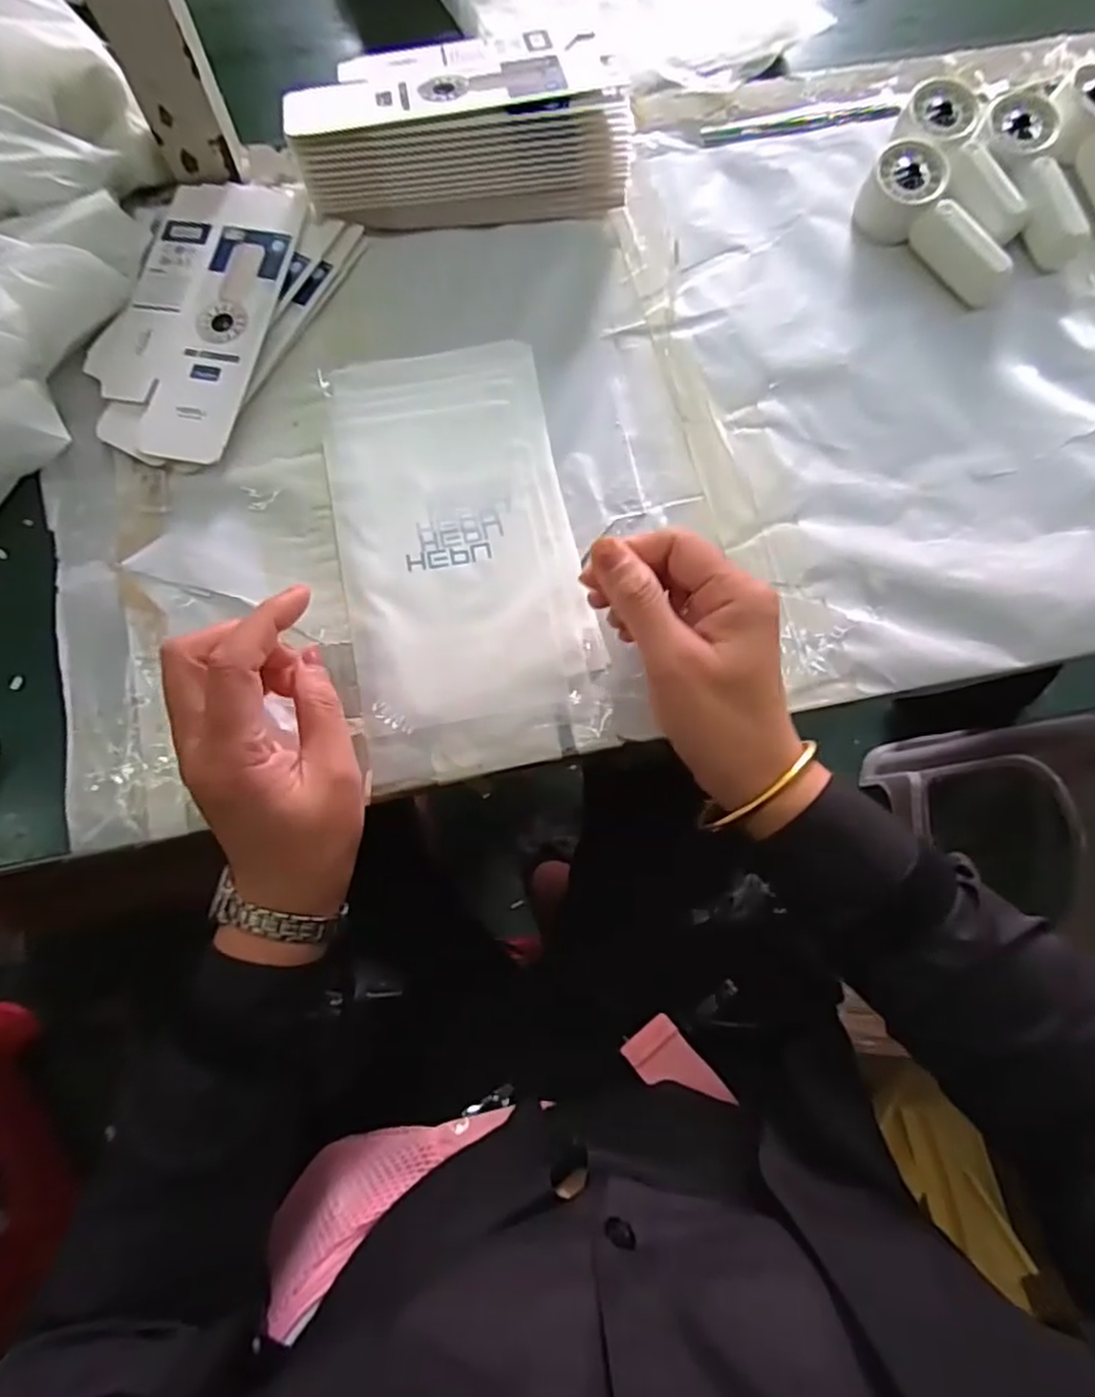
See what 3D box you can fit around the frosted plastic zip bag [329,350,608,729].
[{"bbox_3d":[-0.052,-0.098,0.407,0.129,0.010,0.231,-10,74,-4],"label":"frosted plastic zip bag"}]

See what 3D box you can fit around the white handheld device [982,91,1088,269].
[{"bbox_3d":[0.304,-0.330,0.457,0.047,0.032,0.109,-6,74,-3],"label":"white handheld device"}]

